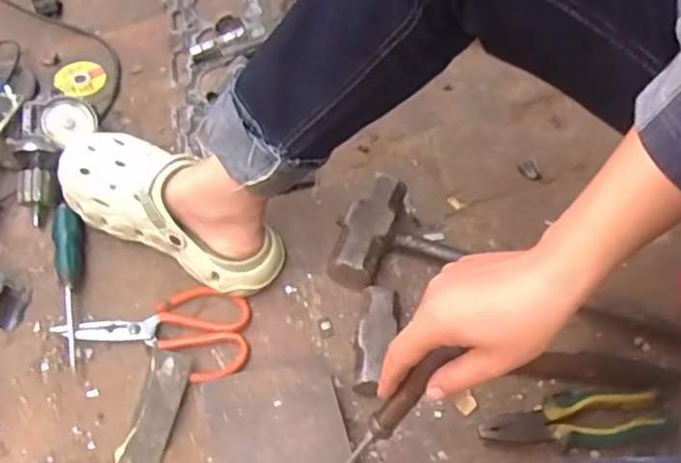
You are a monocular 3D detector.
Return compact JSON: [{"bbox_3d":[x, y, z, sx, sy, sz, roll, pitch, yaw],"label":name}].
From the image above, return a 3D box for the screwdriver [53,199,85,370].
[{"bbox_3d":[-0.282,0.053,0.665,0.027,0.027,0.171,-7,74,-8],"label":"screwdriver"}]

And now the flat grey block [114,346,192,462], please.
[{"bbox_3d":[-0.179,0.179,0.610,0.041,0.013,0.136,15,67,-3],"label":"flat grey block"}]

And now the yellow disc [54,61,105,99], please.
[{"bbox_3d":[-0.328,-0.193,0.806,0.059,0.009,0.051,-31,79,-12],"label":"yellow disc"}]

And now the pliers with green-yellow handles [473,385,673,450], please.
[{"bbox_3d":[0.230,0.185,0.630,0.188,0.023,0.057,-3,58,-5],"label":"pliers with green-yellow handles"}]

